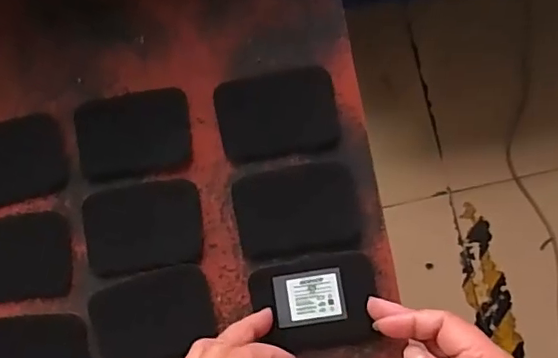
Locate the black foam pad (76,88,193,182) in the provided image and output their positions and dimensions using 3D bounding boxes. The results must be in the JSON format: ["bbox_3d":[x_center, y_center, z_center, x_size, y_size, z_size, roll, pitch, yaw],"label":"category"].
[{"bbox_3d":[-0.110,-0.035,0.423,0.085,0.004,0.062,-11,82,3],"label":"black foam pad"}]

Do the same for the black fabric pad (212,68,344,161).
[{"bbox_3d":[-0.001,-0.048,0.413,0.087,0.009,0.061,-10,82,4],"label":"black fabric pad"}]

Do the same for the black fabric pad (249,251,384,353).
[{"bbox_3d":[0.026,0.088,0.396,0.086,0.007,0.064,-9,82,4],"label":"black fabric pad"}]

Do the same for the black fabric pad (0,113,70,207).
[{"bbox_3d":[-0.208,-0.014,0.431,0.091,0.004,0.065,-15,82,3],"label":"black fabric pad"}]

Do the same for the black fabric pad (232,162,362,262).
[{"bbox_3d":[0.013,0.023,0.405,0.087,0.004,0.065,-9,82,4],"label":"black fabric pad"}]

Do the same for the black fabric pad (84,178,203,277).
[{"bbox_3d":[-0.101,0.035,0.414,0.085,0.004,0.064,-9,82,4],"label":"black fabric pad"}]

